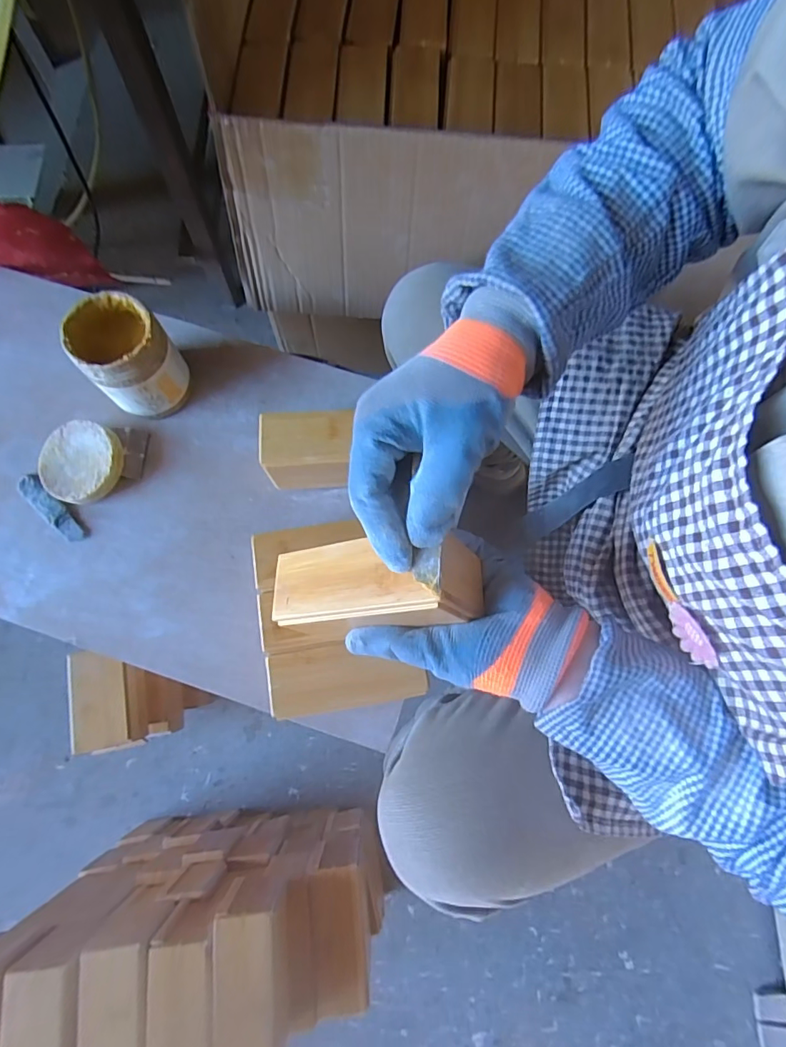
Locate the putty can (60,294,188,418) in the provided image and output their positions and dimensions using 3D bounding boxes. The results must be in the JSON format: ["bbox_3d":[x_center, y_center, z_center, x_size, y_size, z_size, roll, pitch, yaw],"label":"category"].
[{"bbox_3d":[-0.257,-0.161,0.490,0.080,0.100,0.076,0,75,-1],"label":"putty can"}]

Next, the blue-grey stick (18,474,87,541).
[{"bbox_3d":[-0.348,-0.016,0.501,0.091,0.009,0.023,43,79,10],"label":"blue-grey stick"}]

